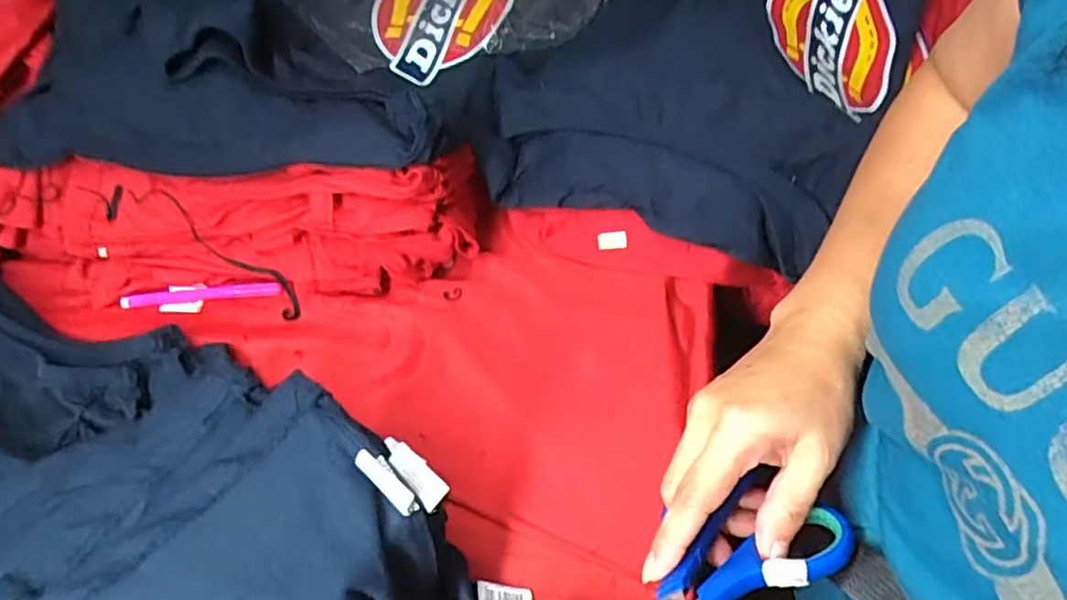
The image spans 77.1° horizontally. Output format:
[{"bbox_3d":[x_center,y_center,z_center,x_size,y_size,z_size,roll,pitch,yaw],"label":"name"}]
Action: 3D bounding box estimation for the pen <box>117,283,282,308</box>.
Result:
[{"bbox_3d":[-0.272,-0.006,0.548,0.136,0.009,0.014,-8,54,8],"label":"pen"}]

